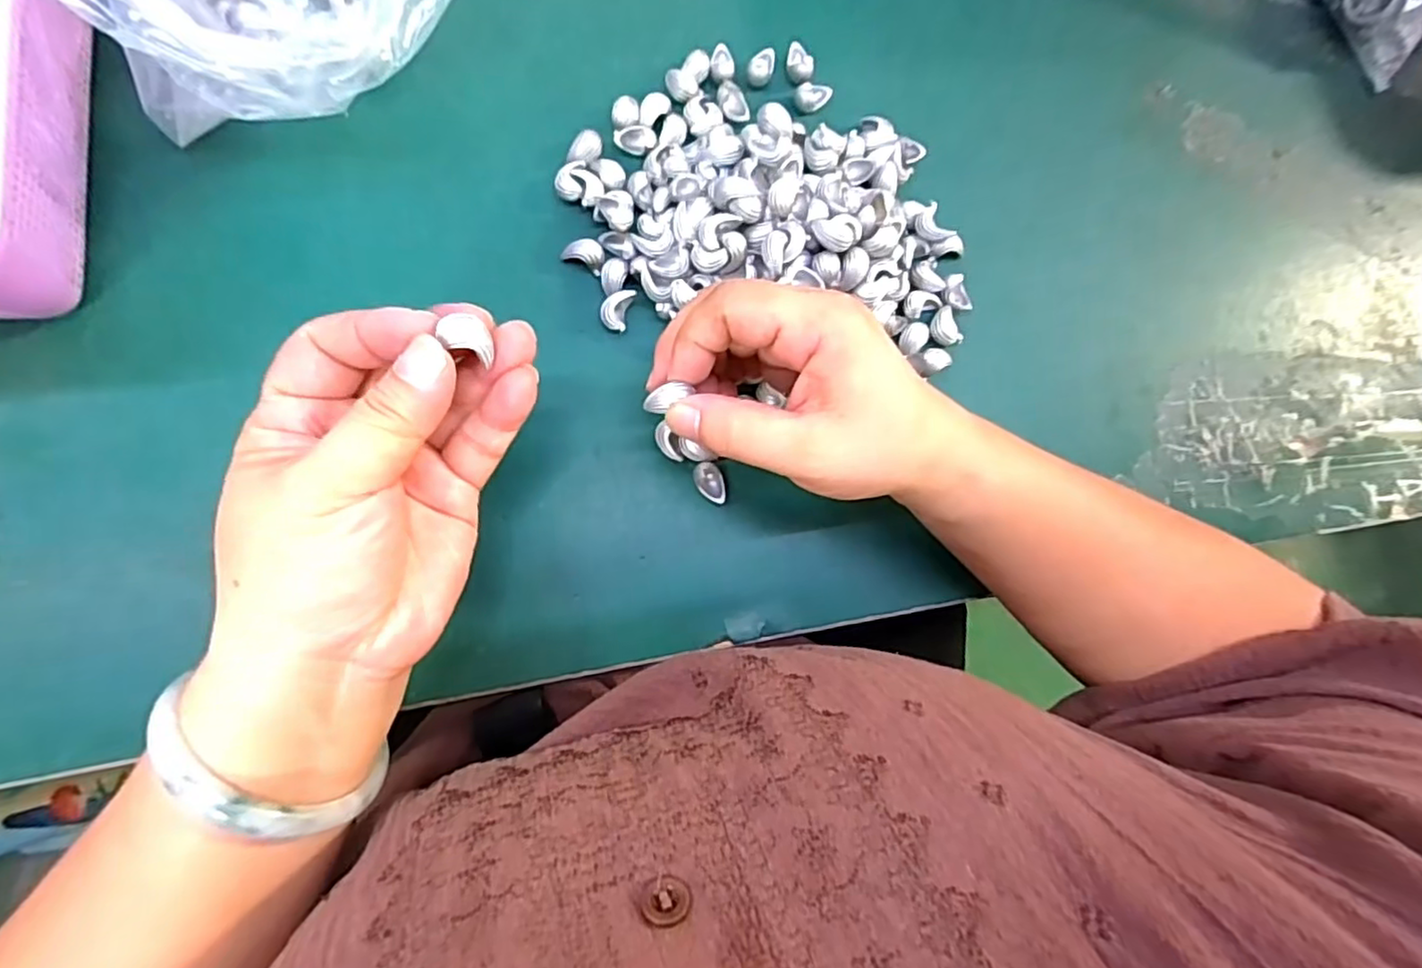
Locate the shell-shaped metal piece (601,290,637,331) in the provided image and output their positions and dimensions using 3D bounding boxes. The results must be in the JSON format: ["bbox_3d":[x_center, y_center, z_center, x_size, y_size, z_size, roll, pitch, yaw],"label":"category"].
[{"bbox_3d":[-0.044,-0.081,0.302,0.013,0.010,0.019,16,83,-7],"label":"shell-shaped metal piece"}]

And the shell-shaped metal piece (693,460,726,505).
[{"bbox_3d":[0.000,0.000,0.300,0.013,0.006,0.021,-24,89,-10],"label":"shell-shaped metal piece"}]

